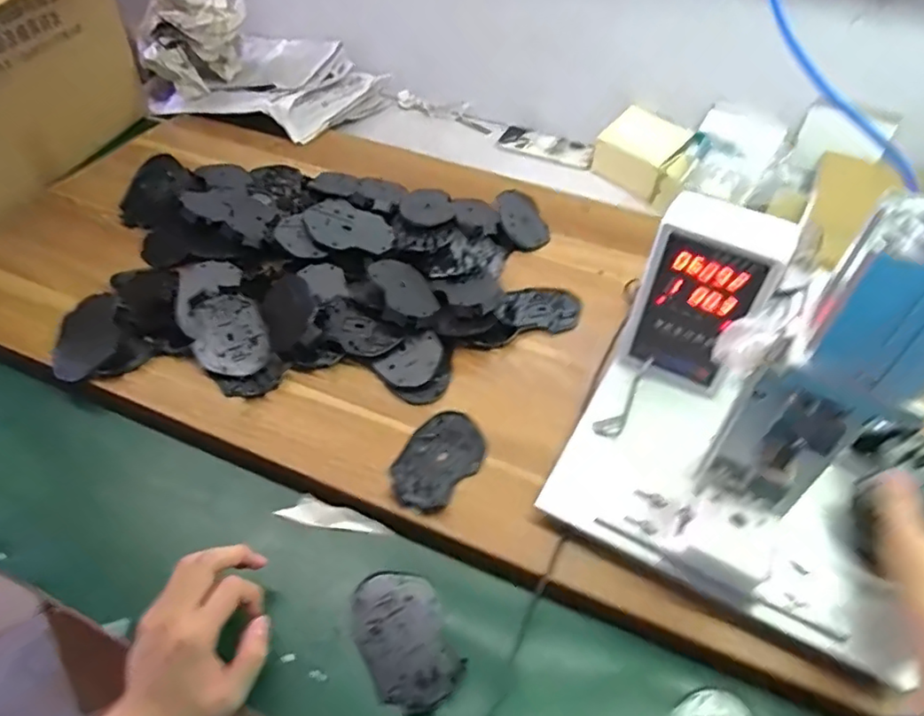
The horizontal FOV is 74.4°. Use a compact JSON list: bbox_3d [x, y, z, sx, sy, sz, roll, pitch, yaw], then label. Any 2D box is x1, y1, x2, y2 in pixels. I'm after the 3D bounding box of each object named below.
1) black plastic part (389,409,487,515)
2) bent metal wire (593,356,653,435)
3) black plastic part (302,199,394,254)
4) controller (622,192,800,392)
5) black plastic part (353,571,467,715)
[{"bbox_3d":[-0.021,0.099,0.593,0.070,0.010,0.115,22,50,17],"label":"black plastic part"},{"bbox_3d":[0.163,0.037,0.611,0.027,0.020,0.101,25,51,19],"label":"bent metal wire"},{"bbox_3d":[-0.139,-0.167,0.770,0.109,0.012,0.104,23,40,0],"label":"black plastic part"},{"bbox_3d":[0.228,-0.057,0.585,0.104,0.187,0.052,26,52,20],"label":"controller"},{"bbox_3d":[-0.047,0.231,0.502,0.070,0.007,0.114,-18,51,-18],"label":"black plastic part"}]

